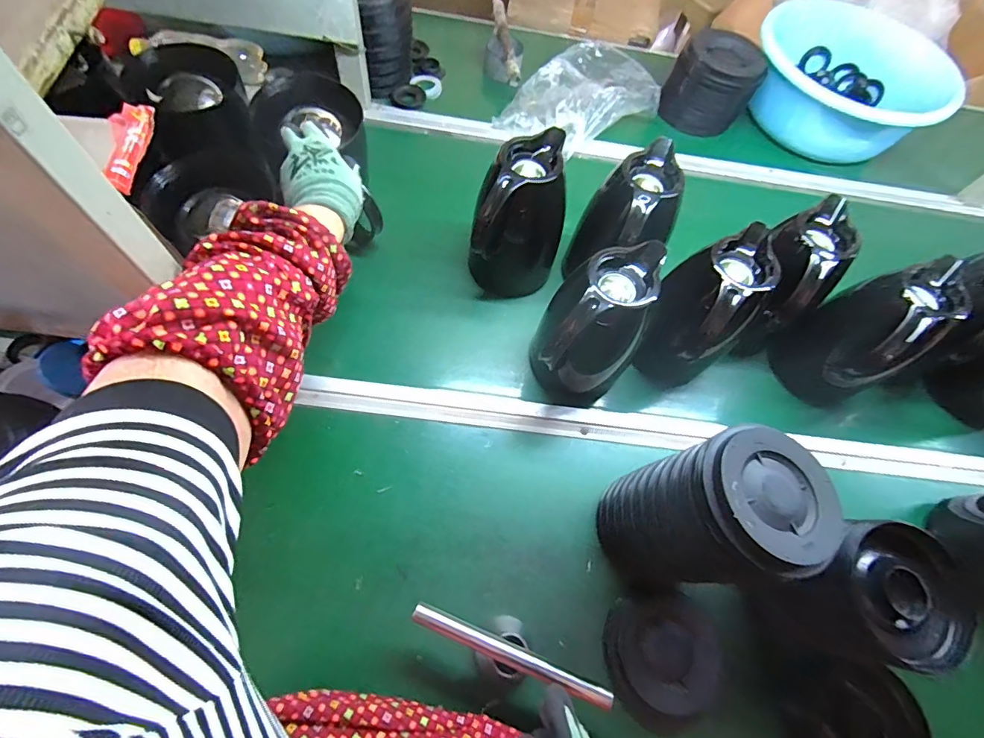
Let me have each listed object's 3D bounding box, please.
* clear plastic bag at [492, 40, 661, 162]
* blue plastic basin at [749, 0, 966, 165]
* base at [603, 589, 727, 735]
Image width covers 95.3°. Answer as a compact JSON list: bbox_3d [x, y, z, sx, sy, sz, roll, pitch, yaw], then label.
[{"bbox_3d":[0.167,-0.508,0.827,0.235,0.063,0.288,36,69,12],"label":"clear plastic bag"},{"bbox_3d":[0.702,-0.577,0.900,0.344,0.117,0.329,3,63,-5],"label":"blue plastic basin"},{"bbox_3d":[0.190,0.312,0.486,0.132,0.014,0.126,3,63,-5],"label":"base"}]

